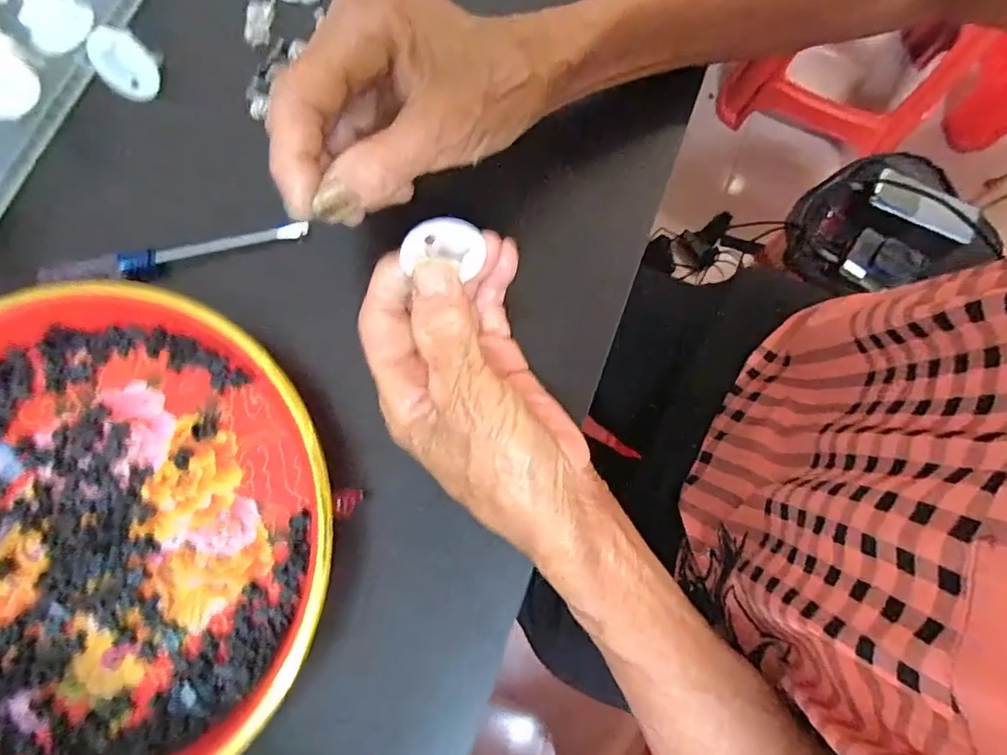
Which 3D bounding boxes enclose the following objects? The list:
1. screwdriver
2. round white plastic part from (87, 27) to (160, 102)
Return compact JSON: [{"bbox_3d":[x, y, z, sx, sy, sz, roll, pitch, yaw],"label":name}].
[{"bbox_3d":[-0.162,-0.061,0.273,0.123,0.019,0.014,-15,80,-3],"label":"screwdriver"},{"bbox_3d":[-0.197,-0.163,0.285,0.031,0.033,0.008,-28,42,21],"label":"round white plastic part"}]

